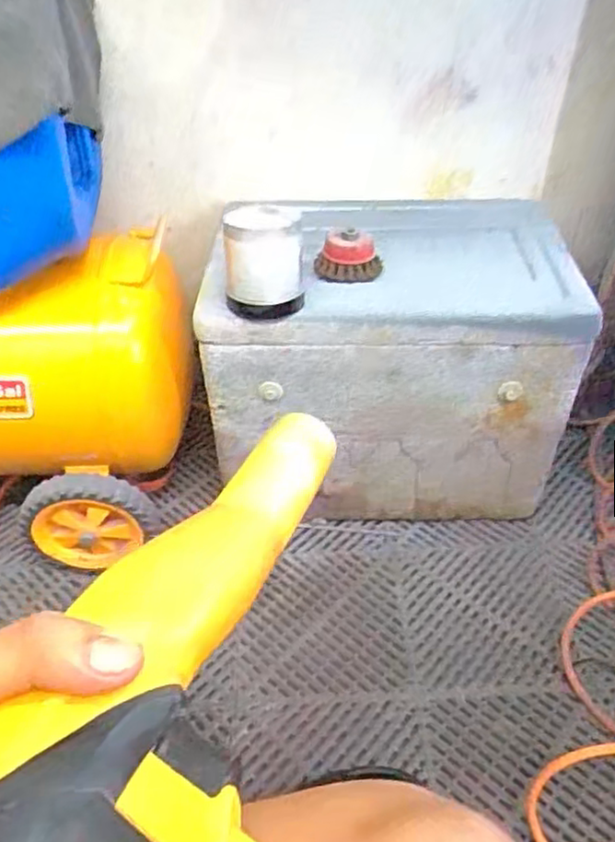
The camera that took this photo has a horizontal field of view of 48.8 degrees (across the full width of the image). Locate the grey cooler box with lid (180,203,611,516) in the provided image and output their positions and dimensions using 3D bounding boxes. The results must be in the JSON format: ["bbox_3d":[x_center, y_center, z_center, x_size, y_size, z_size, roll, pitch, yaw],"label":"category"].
[{"bbox_3d":[0.089,-0.091,0.894,0.420,0.381,0.296,-1,43,-3],"label":"grey cooler box with lid"}]

